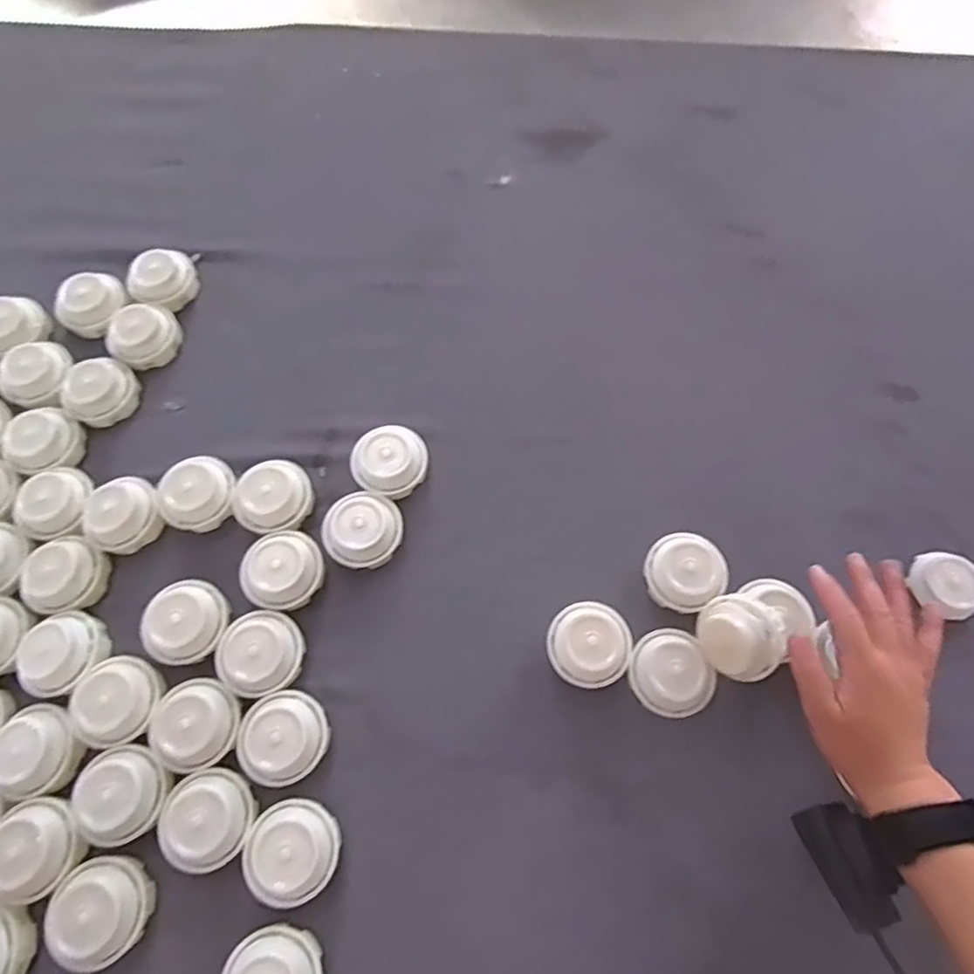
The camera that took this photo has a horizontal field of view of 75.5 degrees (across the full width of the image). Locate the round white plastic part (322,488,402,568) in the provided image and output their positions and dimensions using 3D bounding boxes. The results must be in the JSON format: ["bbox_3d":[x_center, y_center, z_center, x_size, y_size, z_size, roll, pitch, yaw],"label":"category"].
[{"bbox_3d":[-0.110,0.035,0.552,0.068,0.036,0.063,0,68,1],"label":"round white plastic part"}]

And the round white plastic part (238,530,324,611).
[{"bbox_3d":[-0.174,0.070,0.534,0.063,0.034,0.066,0,68,1],"label":"round white plastic part"}]

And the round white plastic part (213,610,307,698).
[{"bbox_3d":[-0.187,0.134,0.509,0.069,0.028,0.065,0,68,1],"label":"round white plastic part"}]

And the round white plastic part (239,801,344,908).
[{"bbox_3d":[-0.144,0.265,0.456,0.067,0.033,0.066,0,68,1],"label":"round white plastic part"}]

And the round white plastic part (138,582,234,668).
[{"bbox_3d":[-0.247,0.115,0.527,0.066,0.045,0.071,0,68,1],"label":"round white plastic part"}]

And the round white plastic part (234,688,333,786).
[{"bbox_3d":[-0.159,0.193,0.484,0.068,0.025,0.065,0,68,1],"label":"round white plastic part"}]

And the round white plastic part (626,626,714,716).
[{"bbox_3d":[0.145,0.147,0.497,0.061,0.039,0.064,0,68,1],"label":"round white plastic part"}]

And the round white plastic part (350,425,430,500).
[{"bbox_3d":[-0.089,-0.025,0.573,0.064,0.038,0.063,0,68,1],"label":"round white plastic part"}]

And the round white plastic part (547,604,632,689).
[{"bbox_3d":[0.081,0.127,0.508,0.065,0.048,0.063,0,68,1],"label":"round white plastic part"}]

